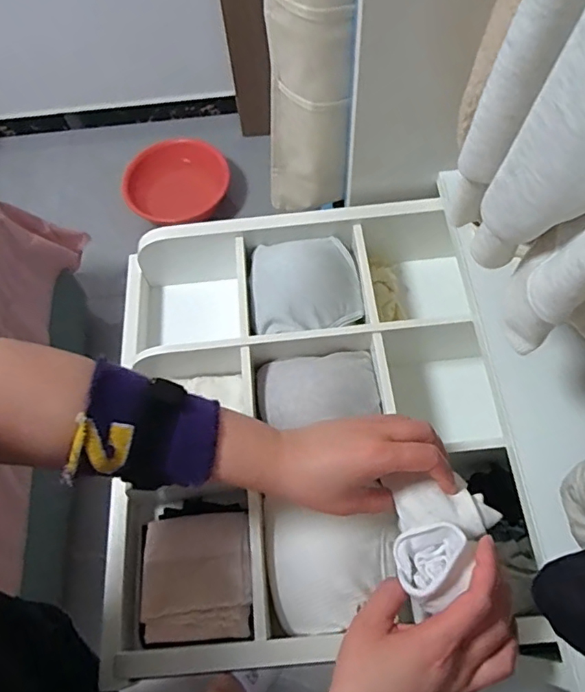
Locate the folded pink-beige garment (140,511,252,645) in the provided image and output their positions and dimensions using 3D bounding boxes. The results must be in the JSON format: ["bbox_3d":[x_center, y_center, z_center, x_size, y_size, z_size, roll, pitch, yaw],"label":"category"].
[{"bbox_3d":[-0.090,0.216,0.506,0.099,0.025,0.111,-7,64,0],"label":"folded pink-beige garment"}]

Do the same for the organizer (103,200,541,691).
[{"bbox_3d":[0.008,0.070,0.565,0.400,0.118,0.442,-5,64,1],"label":"organizer"}]

